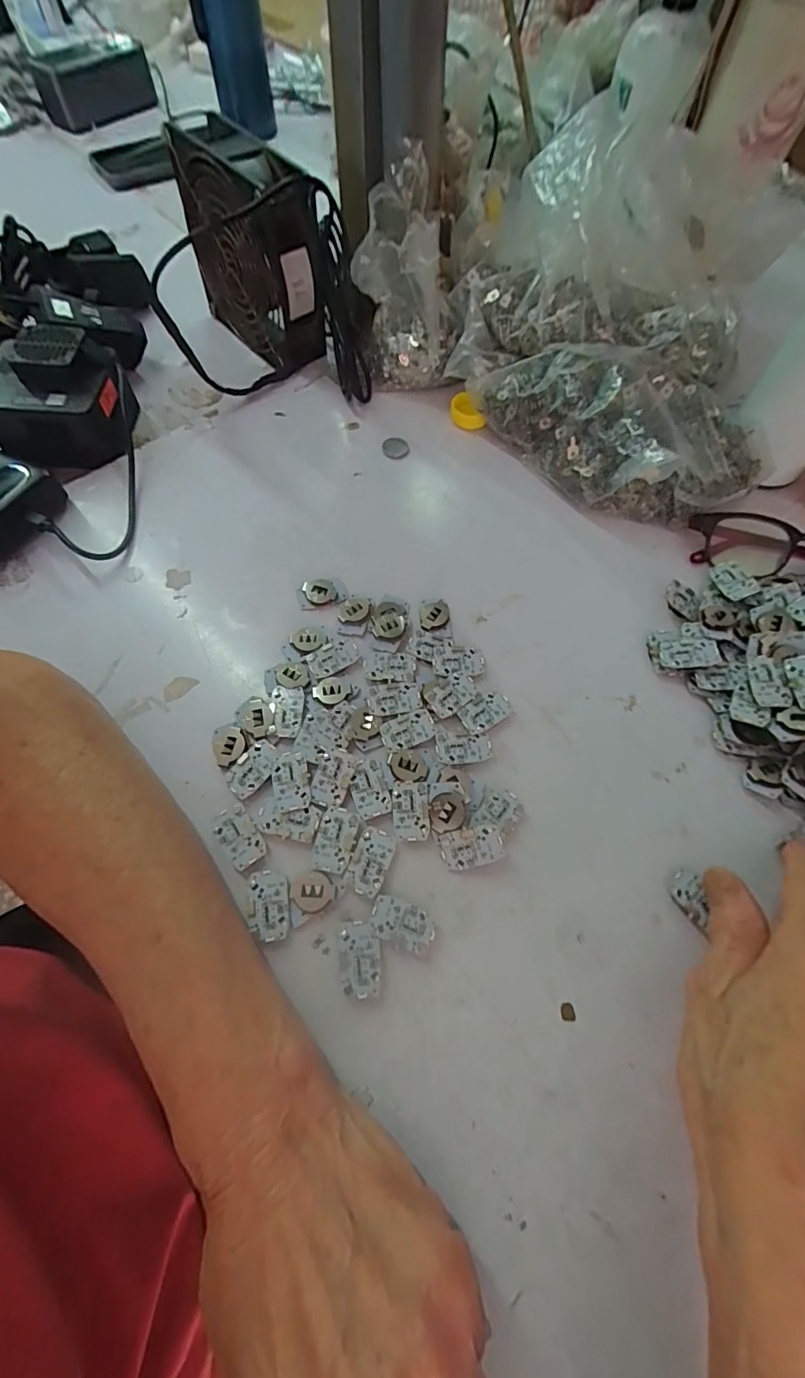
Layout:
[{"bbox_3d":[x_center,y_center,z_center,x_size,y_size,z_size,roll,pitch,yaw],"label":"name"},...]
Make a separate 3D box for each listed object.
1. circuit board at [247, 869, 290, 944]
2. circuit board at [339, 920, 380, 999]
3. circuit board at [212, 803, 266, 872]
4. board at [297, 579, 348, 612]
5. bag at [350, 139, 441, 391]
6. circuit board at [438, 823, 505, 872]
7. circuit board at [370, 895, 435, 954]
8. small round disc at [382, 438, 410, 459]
[{"bbox_3d":[-0.060,0.097,0.216,0.018,0.004,0.029,-6,66,-5],"label":"circuit board"},{"bbox_3d":[-0.019,0.119,0.211,0.017,0.004,0.029,-4,65,-4],"label":"circuit board"},{"bbox_3d":[-0.078,0.070,0.228,0.017,0.004,0.029,-34,71,-16],"label":"circuit board"},{"bbox_3d":[-0.049,-0.058,0.290,0.029,0.005,0.018,-10,66,-7],"label":"board"},{"bbox_3d":[-0.002,-0.280,0.331,0.061,0.125,0.047,-5,39,-5],"label":"bag"},{"bbox_3d":[0.033,0.076,0.228,0.029,0.004,0.018,-18,80,11],"label":"circuit board"},{"bbox_3d":[0.000,0.106,0.216,0.028,0.004,0.017,18,66,6],"label":"circuit board"},{"bbox_3d":[-0.005,-0.177,0.352,0.019,0.004,0.019,-2,65,-3],"label":"small round disc"}]

